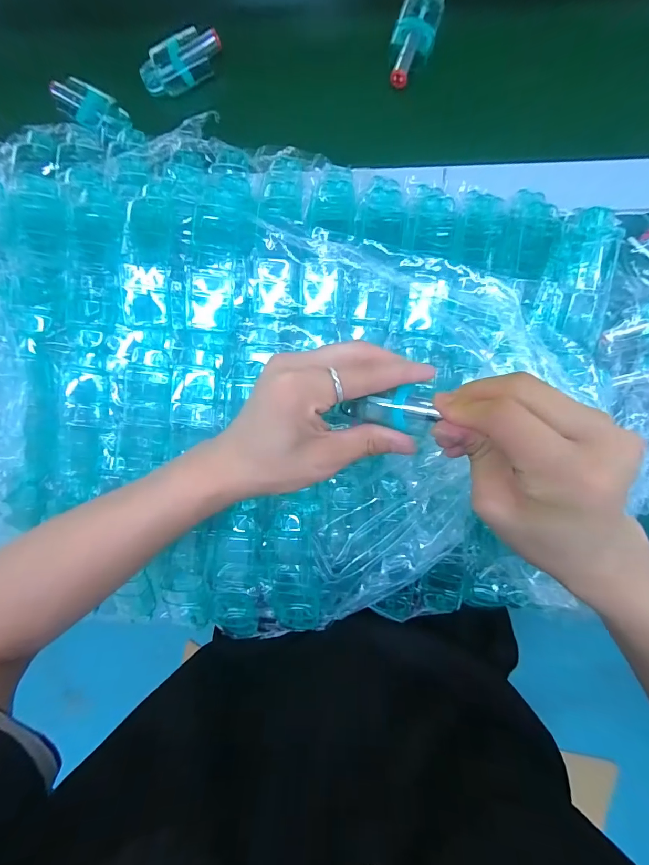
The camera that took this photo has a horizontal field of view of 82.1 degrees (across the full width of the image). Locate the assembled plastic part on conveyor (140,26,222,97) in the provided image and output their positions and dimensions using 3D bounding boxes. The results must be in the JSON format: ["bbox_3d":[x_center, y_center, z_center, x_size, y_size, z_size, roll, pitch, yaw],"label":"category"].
[{"bbox_3d":[-0.123,-0.320,0.321,0.072,0.015,0.033,-26,93,5],"label":"assembled plastic part on conveyor"}]

